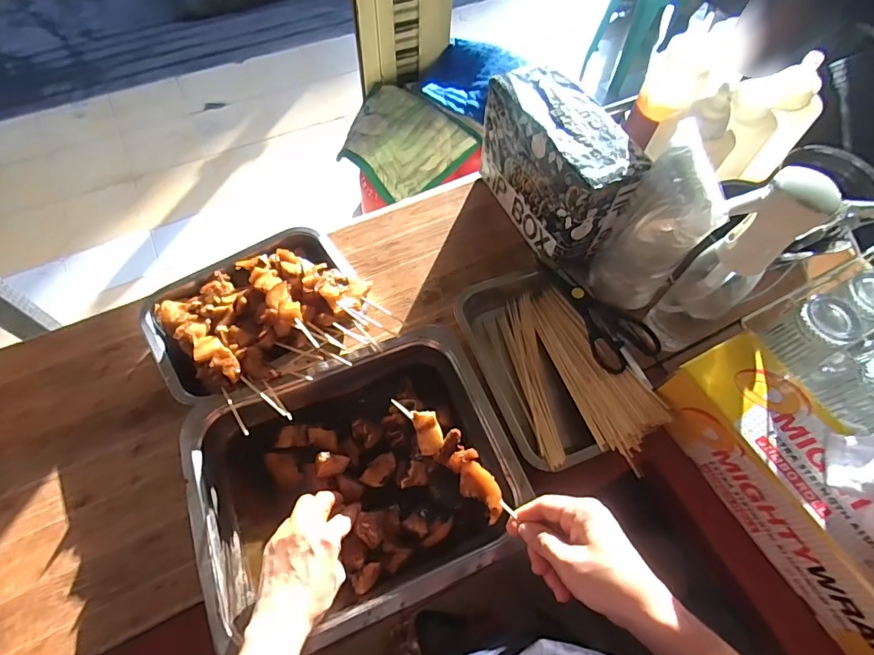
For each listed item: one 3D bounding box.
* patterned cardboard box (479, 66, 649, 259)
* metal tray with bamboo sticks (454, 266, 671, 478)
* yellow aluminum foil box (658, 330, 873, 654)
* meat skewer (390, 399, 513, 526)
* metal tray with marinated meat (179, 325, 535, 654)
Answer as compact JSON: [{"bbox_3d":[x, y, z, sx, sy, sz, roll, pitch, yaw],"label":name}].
[{"bbox_3d":[0.168,-0.228,0.676,0.119,0.162,0.248,-24,65,-15],"label":"patterned cardboard box"},{"bbox_3d":[0.146,0.044,0.611,0.189,0.069,0.289,-20,64,-13],"label":"metal tray with bamboo sticks"},{"bbox_3d":[0.393,0.179,0.487,0.106,0.103,0.356,-24,65,-15],"label":"yellow aluminum foil box"},{"bbox_3d":[0.013,0.120,0.454,0.033,0.021,0.145,-38,64,-20],"label":"meat skewer"},{"bbox_3d":[-0.084,0.165,0.523,0.331,0.061,0.273,-20,64,-13],"label":"metal tray with marinated meat"}]

